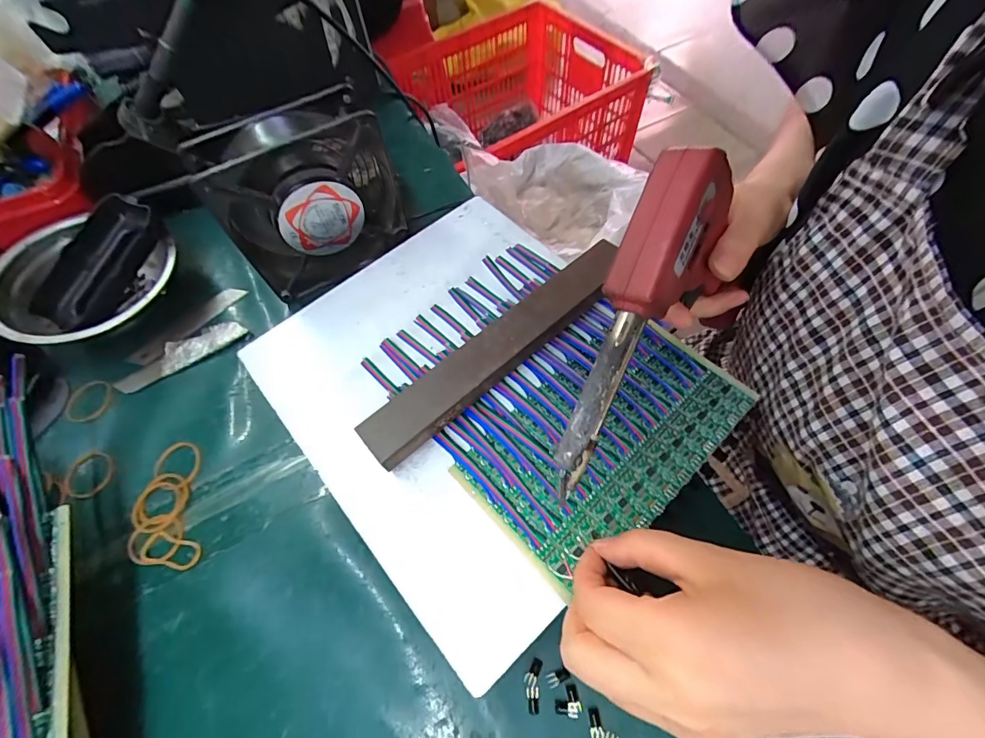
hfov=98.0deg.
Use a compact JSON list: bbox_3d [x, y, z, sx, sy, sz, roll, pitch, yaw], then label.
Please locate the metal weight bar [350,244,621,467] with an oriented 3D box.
[{"bbox_3d":[0.007,-0.014,0.273,0.199,0.021,0.032,-39,67,-17],"label":"metal weight bar"}]

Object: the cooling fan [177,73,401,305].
[{"bbox_3d":[-0.130,-0.129,0.322,0.130,0.117,0.048,-30,65,-13],"label":"cooling fan"}]

